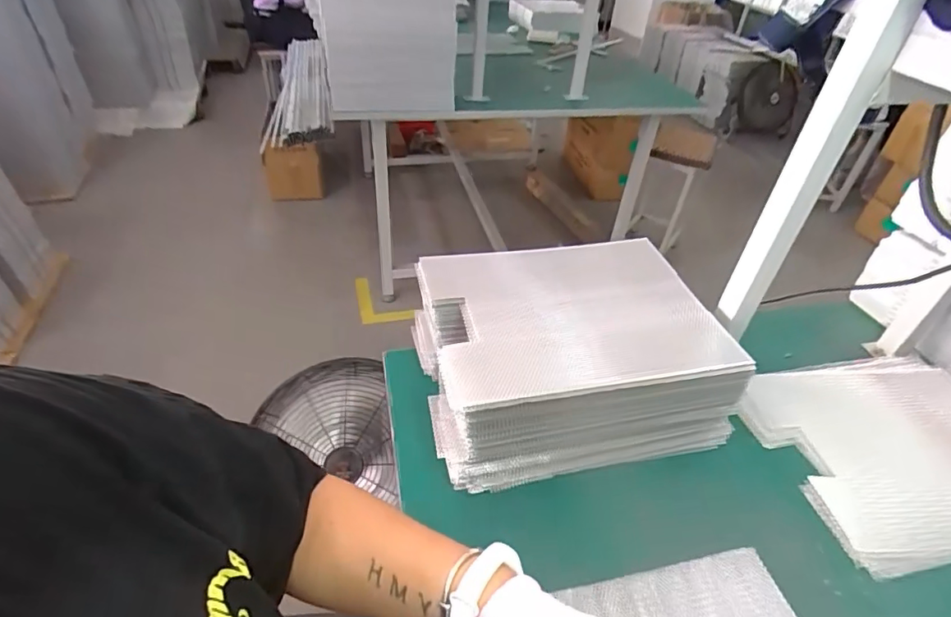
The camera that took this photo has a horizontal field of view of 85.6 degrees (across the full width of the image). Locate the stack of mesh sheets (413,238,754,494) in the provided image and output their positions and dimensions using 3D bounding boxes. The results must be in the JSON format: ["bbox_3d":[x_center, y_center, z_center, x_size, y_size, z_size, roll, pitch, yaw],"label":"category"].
[{"bbox_3d":[0.112,0.050,0.658,0.352,0.137,0.269,-6,41,-13],"label":"stack of mesh sheets"}]

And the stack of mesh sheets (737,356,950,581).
[{"bbox_3d":[0.537,0.173,0.646,0.353,0.027,0.273,-4,41,-11],"label":"stack of mesh sheets"}]

